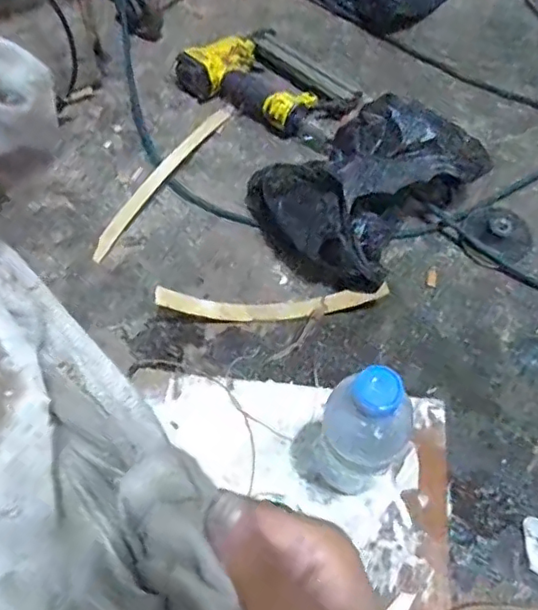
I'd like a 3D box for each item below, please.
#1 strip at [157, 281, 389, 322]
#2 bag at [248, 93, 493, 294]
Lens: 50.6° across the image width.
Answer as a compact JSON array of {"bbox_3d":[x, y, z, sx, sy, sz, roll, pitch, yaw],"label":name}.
[{"bbox_3d":[0.005,-0.005,0.649,0.251,0.059,0.022,-5,61,-1],"label":"strip"},{"bbox_3d":[0.115,-0.155,0.696,0.204,0.118,0.258,39,69,20],"label":"bag"}]

